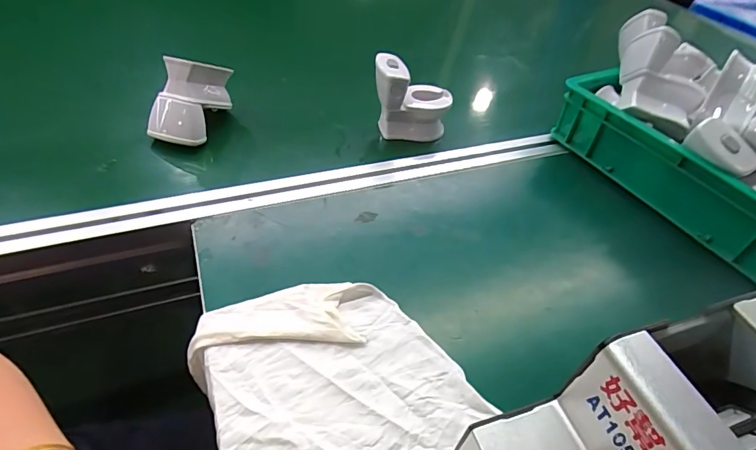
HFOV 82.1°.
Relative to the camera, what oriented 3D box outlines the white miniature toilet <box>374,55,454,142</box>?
[{"bbox_3d":[0.044,-0.159,0.559,0.096,0.099,0.063,6,44,-1],"label":"white miniature toilet"}]

